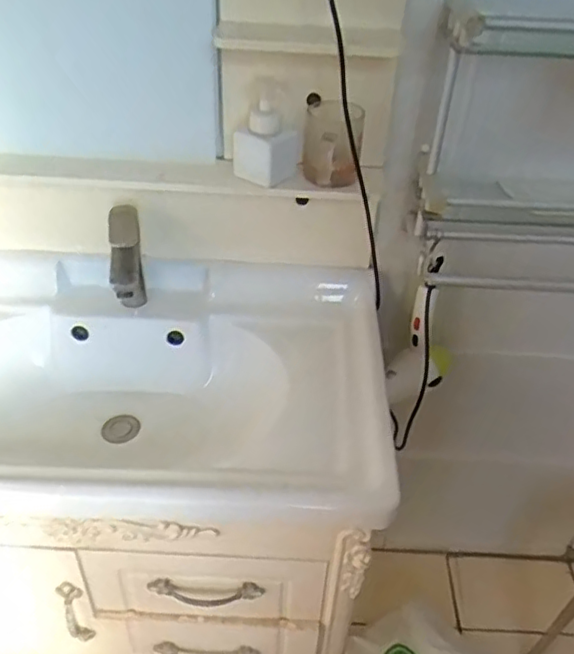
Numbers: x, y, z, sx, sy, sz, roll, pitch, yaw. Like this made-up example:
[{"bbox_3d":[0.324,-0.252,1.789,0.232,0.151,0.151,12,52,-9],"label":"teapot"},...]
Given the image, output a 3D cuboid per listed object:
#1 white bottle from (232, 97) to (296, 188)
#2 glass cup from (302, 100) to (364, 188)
[{"bbox_3d":[-0.032,-0.257,0.863,0.072,0.099,0.061,25,43,25],"label":"white bottle"},{"bbox_3d":[0.062,-0.255,0.856,0.078,0.094,0.083,2,38,-2],"label":"glass cup"}]

